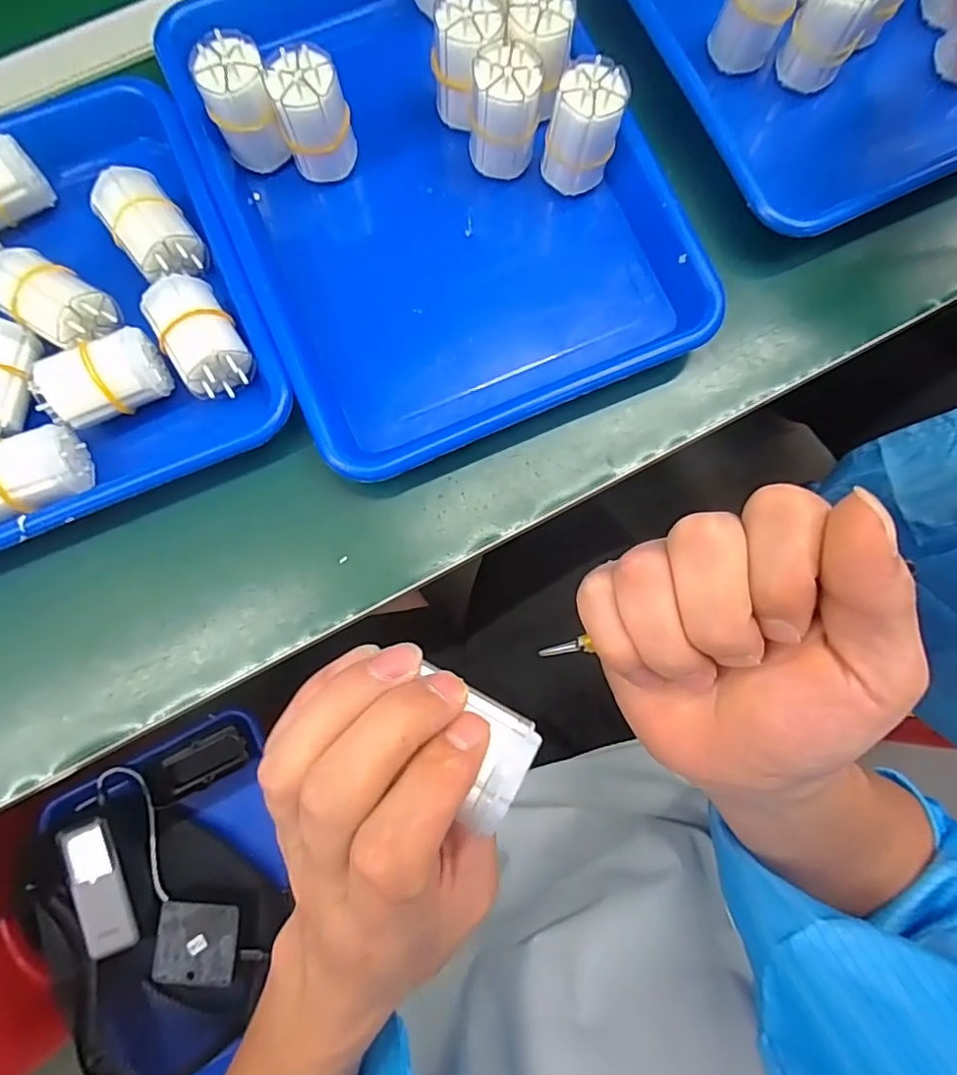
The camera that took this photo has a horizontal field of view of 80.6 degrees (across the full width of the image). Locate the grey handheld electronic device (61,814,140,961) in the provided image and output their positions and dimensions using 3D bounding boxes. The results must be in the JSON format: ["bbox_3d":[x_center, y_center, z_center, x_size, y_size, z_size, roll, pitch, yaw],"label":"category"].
[{"bbox_3d":[-0.372,0.342,0.552,0.043,0.011,0.127,-18,88,-19],"label":"grey handheld electronic device"}]

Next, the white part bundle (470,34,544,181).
[{"bbox_3d":[0.016,-0.248,0.330,0.038,0.058,0.036,3,81,0],"label":"white part bundle"}]

